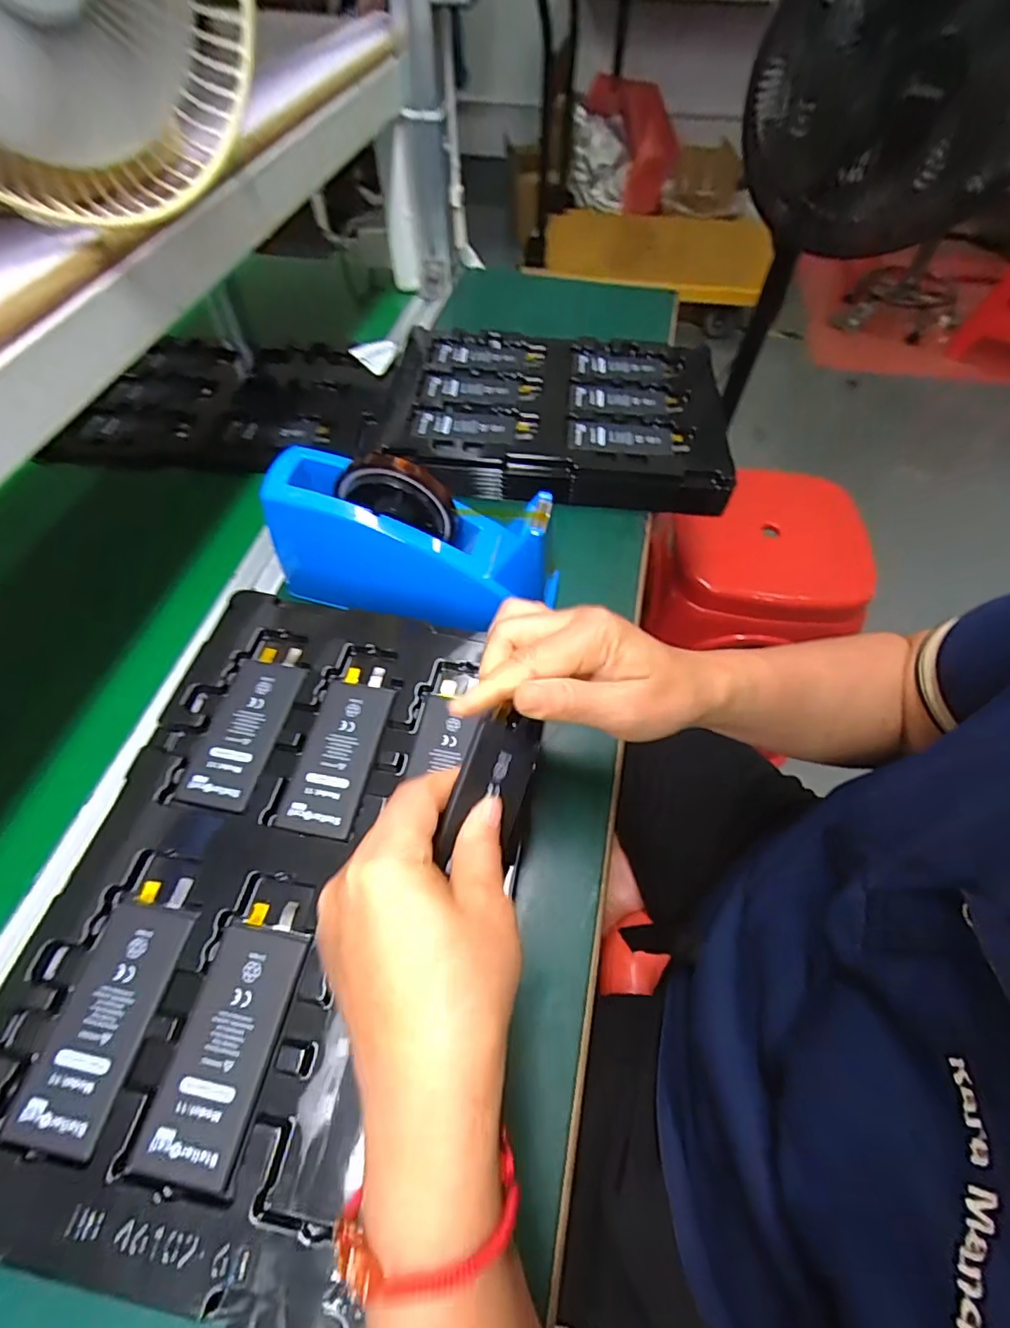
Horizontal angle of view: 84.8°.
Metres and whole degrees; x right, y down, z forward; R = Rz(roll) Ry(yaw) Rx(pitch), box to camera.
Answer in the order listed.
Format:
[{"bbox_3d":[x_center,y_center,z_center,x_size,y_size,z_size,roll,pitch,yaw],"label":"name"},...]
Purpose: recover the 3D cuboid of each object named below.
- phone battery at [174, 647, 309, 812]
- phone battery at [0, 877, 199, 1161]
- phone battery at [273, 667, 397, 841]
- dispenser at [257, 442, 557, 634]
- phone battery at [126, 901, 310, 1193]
[{"bbox_3d":[-0.160,0.034,0.342,0.047,0.004,0.107,11,59,6],"label":"phone battery"},{"bbox_3d":[-0.187,0.161,0.264,0.044,0.004,0.108,9,58,5],"label":"phone battery"},{"bbox_3d":[-0.100,0.049,0.337,0.045,0.004,0.108,9,58,5],"label":"phone battery"},{"bbox_3d":[-0.070,-0.090,0.411,0.203,0.106,0.078,7,58,4],"label":"dispenser"},{"bbox_3d":[-0.128,0.170,0.258,0.044,0.004,0.106,9,58,5],"label":"phone battery"}]

